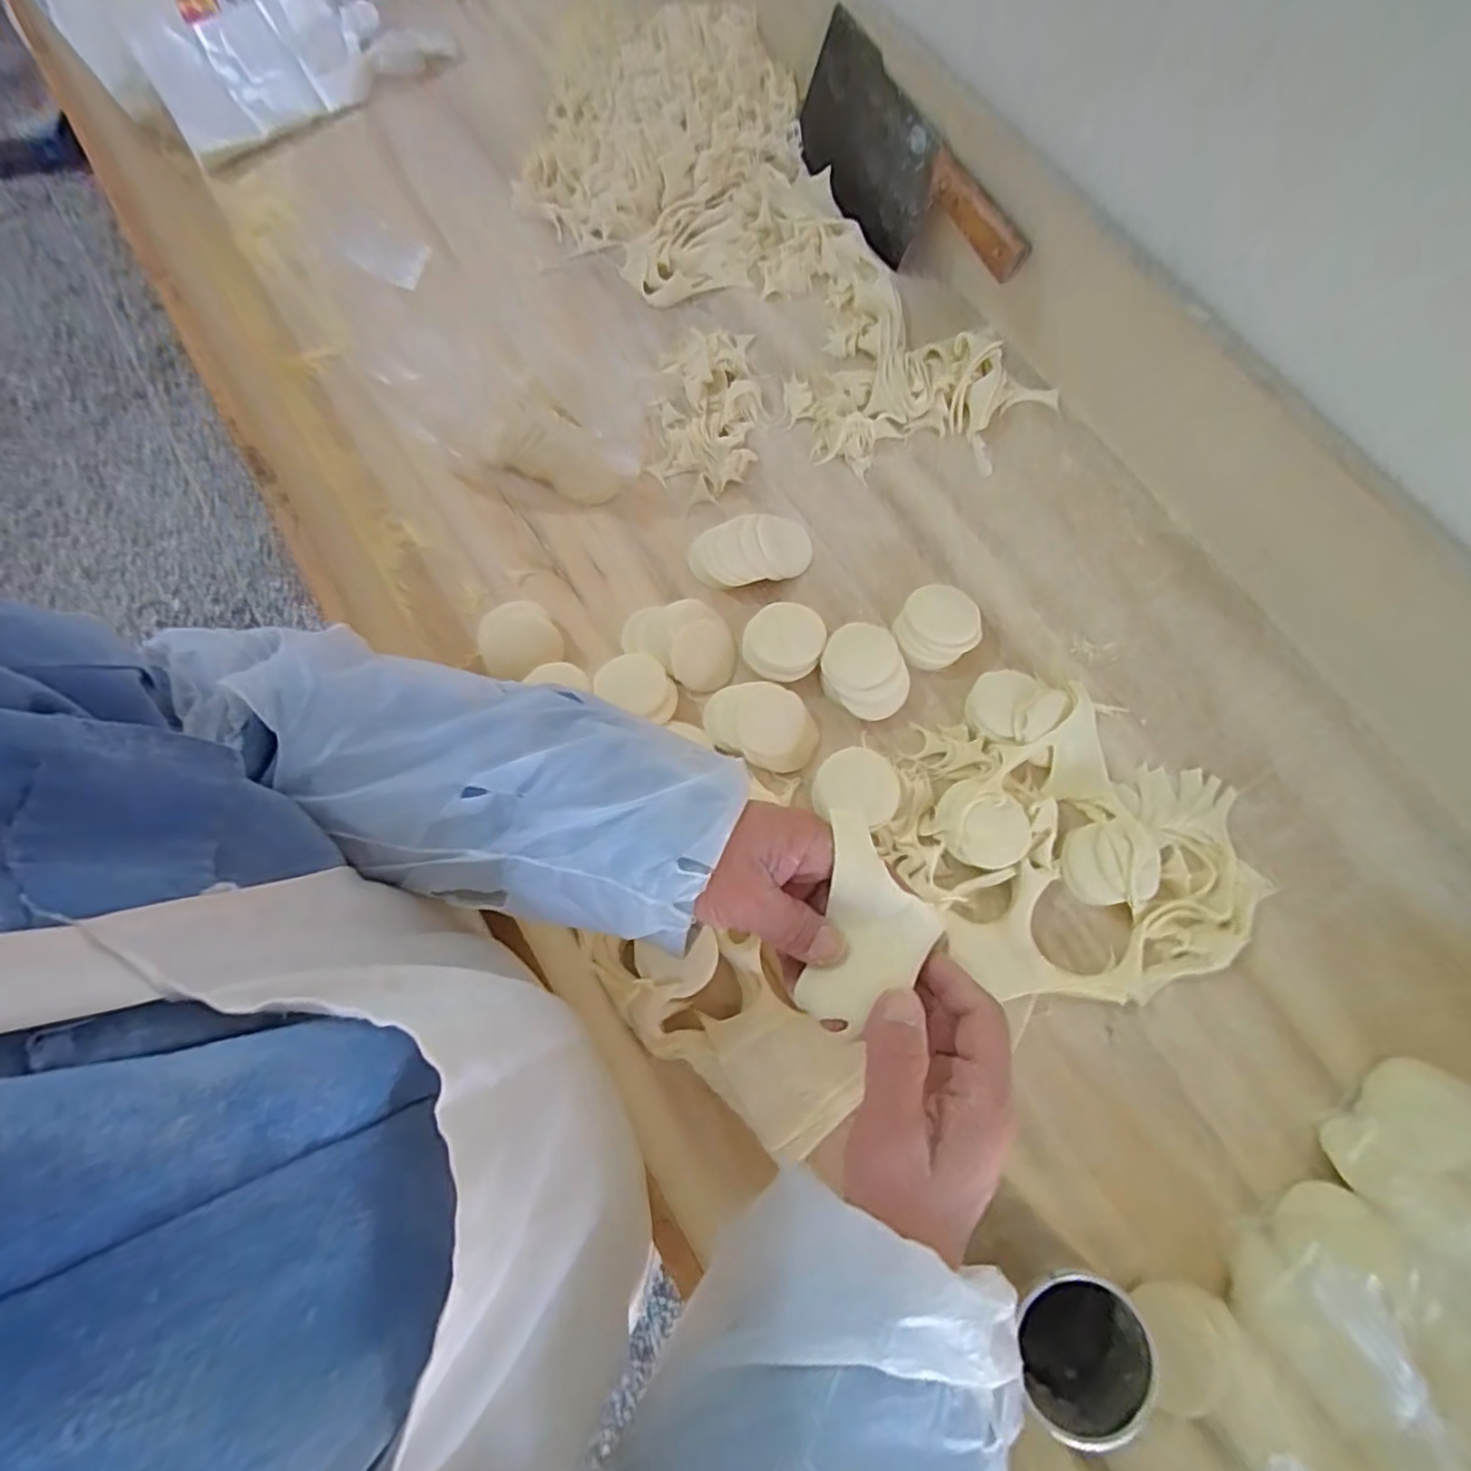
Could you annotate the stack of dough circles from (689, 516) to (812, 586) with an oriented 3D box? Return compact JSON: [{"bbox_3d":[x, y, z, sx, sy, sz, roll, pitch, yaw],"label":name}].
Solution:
[{"bbox_3d":[0.013,-0.162,0.574,0.104,0.027,0.060,-10,74,-1],"label":"stack of dough circles"}]

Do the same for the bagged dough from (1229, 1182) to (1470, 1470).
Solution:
[{"bbox_3d":[0.397,0.383,0.391,0.111,0.078,0.183,-34,76,-8],"label":"bagged dough"}]

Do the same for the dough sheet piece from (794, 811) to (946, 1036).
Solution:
[{"bbox_3d":[0.064,0.086,0.301,0.054,0.023,0.089,12,75,5],"label":"dough sheet piece"}]

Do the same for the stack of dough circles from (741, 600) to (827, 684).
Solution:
[{"bbox_3d":[0.041,-0.079,0.550,0.064,0.023,0.066,24,76,8],"label":"stack of dough circles"}]

